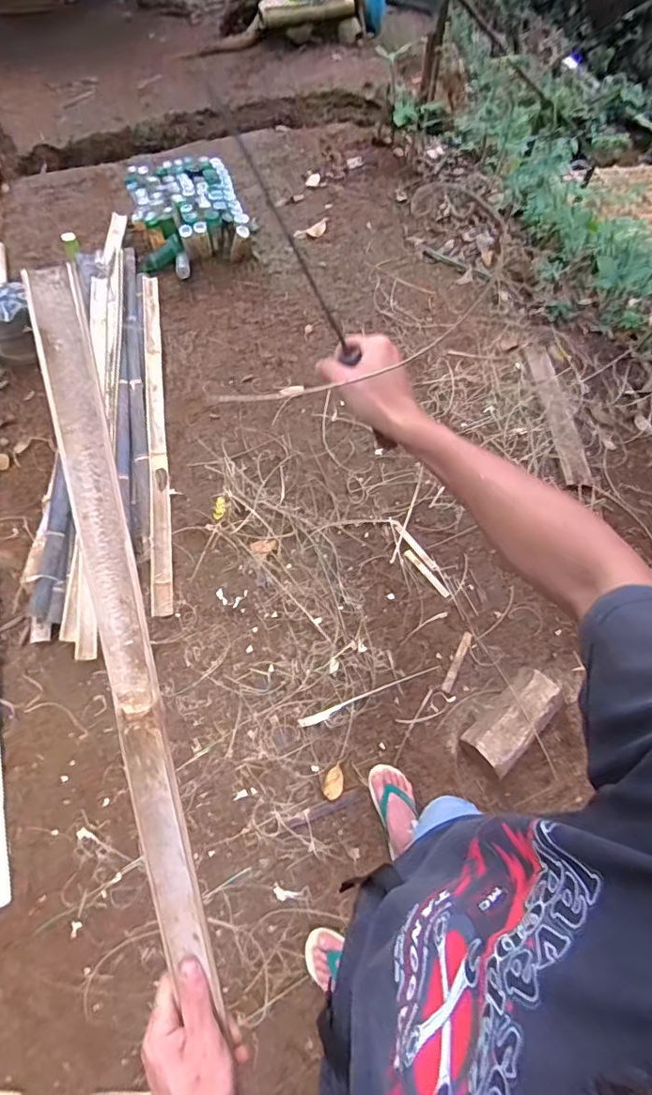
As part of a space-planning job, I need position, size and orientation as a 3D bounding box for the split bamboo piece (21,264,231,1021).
[{"bbox_3d":[-0.165,0.068,0.435,0.047,0.008,0.575,-10,92,9],"label":"split bamboo piece"}]

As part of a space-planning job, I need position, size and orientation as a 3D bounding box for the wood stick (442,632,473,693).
[{"bbox_3d":[0.396,0.345,1.607,0.026,0.016,0.187,23,82,15],"label":"wood stick"}]

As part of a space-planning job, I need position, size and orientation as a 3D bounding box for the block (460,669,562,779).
[{"bbox_3d":[0.506,0.456,1.425,0.144,0.111,0.283,39,67,19],"label":"block"}]

